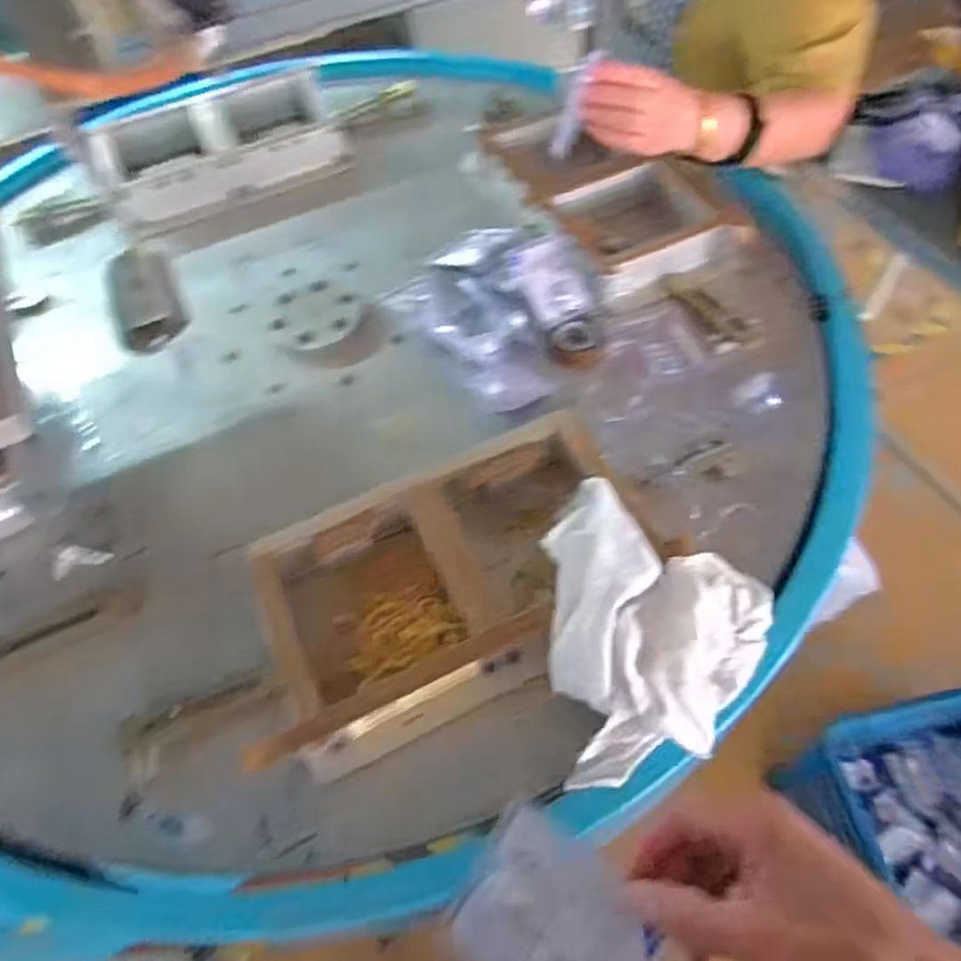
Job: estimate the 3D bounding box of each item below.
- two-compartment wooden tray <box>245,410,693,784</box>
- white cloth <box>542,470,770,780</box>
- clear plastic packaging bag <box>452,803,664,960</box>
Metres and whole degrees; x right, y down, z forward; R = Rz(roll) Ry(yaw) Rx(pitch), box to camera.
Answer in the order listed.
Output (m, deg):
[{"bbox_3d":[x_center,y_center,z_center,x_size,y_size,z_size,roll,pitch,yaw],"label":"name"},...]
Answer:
[{"bbox_3d":[-0.028,0.087,0.623,0.380,0.075,0.204,-25,59,-11],"label":"two-compartment wooden tray"},{"bbox_3d":[0.147,0.108,0.564,0.183,0.094,0.236,-3,57,3],"label":"white cloth"},{"bbox_3d":[0.038,0.227,0.354,0.096,0.012,0.084,26,81,29],"label":"clear plastic packaging bag"}]

